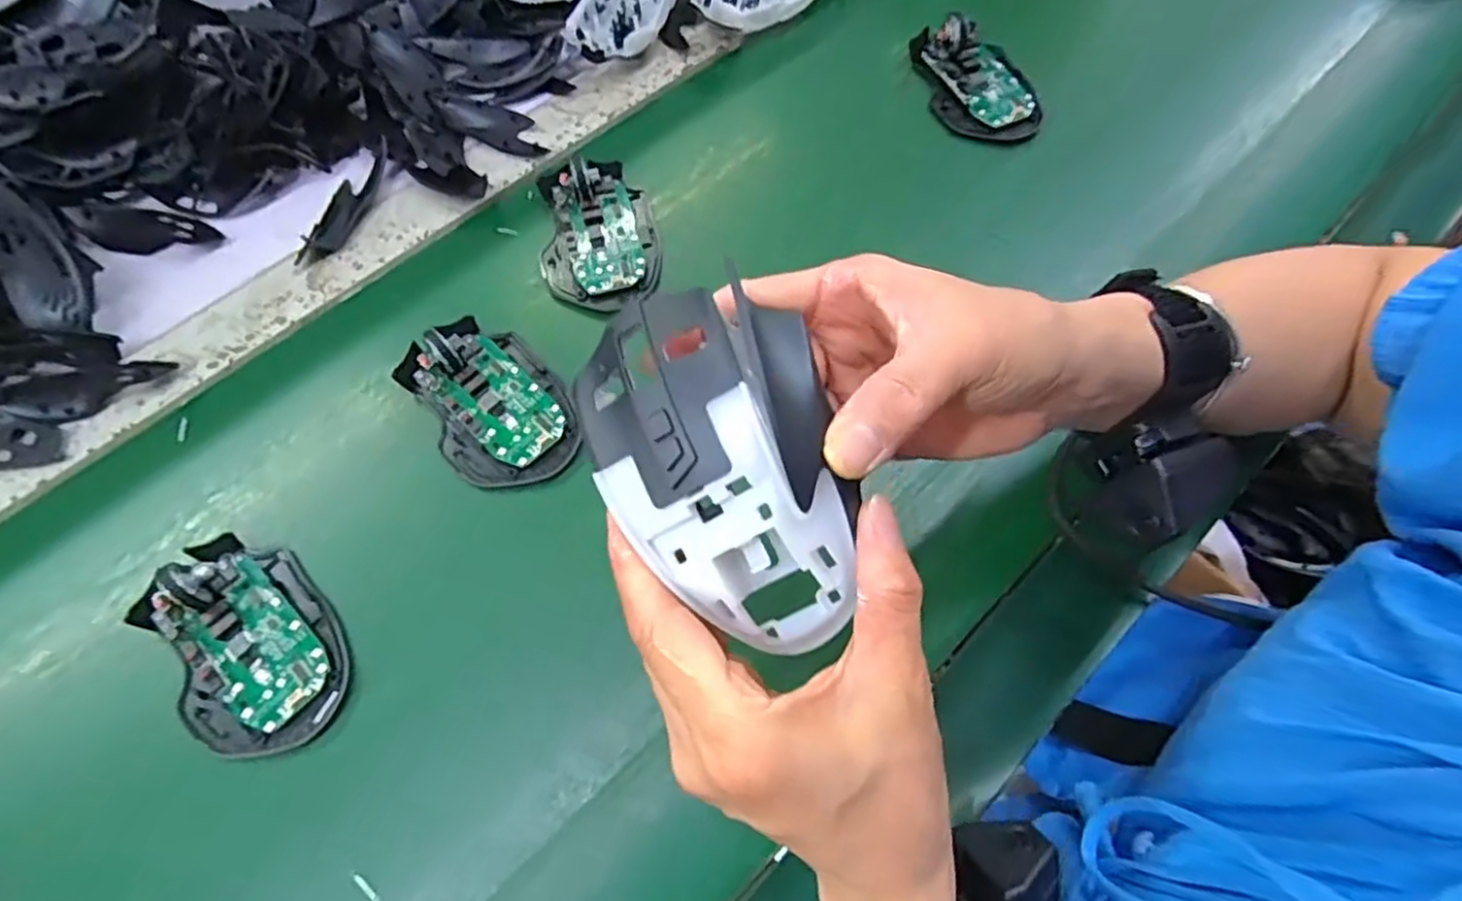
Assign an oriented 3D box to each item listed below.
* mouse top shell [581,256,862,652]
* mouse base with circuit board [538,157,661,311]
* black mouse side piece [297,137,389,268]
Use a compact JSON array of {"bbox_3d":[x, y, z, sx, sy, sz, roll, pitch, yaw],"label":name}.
[{"bbox_3d":[-0.003,0.006,0.210,0.070,0.046,0.104,-16,67,-6],"label":"mouse top shell"},{"bbox_3d":[-0.086,-0.142,0.443,0.072,0.020,0.106,-10,66,-4],"label":"mouse base with circuit board"},{"bbox_3d":[-0.259,-0.168,0.466,0.027,0.013,0.097,13,67,7],"label":"black mouse side piece"}]

